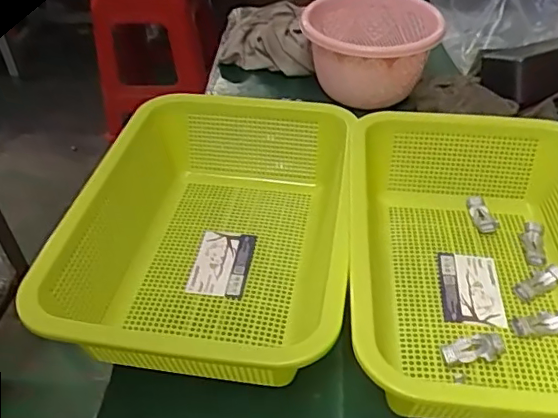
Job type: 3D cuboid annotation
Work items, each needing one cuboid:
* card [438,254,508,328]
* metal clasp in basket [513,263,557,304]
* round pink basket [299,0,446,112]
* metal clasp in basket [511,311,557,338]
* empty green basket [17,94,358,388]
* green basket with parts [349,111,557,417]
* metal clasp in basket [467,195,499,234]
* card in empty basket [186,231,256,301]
[{"bbox_3d":[0.145,0.061,0.428,0.043,0.005,0.067,2,41,8],"label":"card"},{"bbox_3d":[0.197,0.055,0.426,0.043,0.007,0.016,-26,45,-23],"label":"metal clasp in basket"},{"bbox_3d":[0.100,-0.171,0.622,0.141,0.084,0.128,3,43,4],"label":"round pink basket"},{"bbox_3d":[0.185,0.079,0.397,0.041,0.008,0.015,-12,41,-9],"label":"metal clasp in basket"},{"bbox_3d":[-0.046,0.014,0.424,0.178,0.081,0.262,3,41,9],"label":"empty green basket"},{"bbox_3d":[0.143,0.031,0.392,0.181,0.070,0.260,2,41,7],"label":"green basket with parts"},{"bbox_3d":[0.172,0.005,0.479,0.016,0.009,0.040,-7,40,-3],"label":"metal clasp in basket"},{"bbox_3d":[-0.045,0.044,0.452,0.044,0.004,0.065,8,42,4],"label":"card in empty basket"}]

